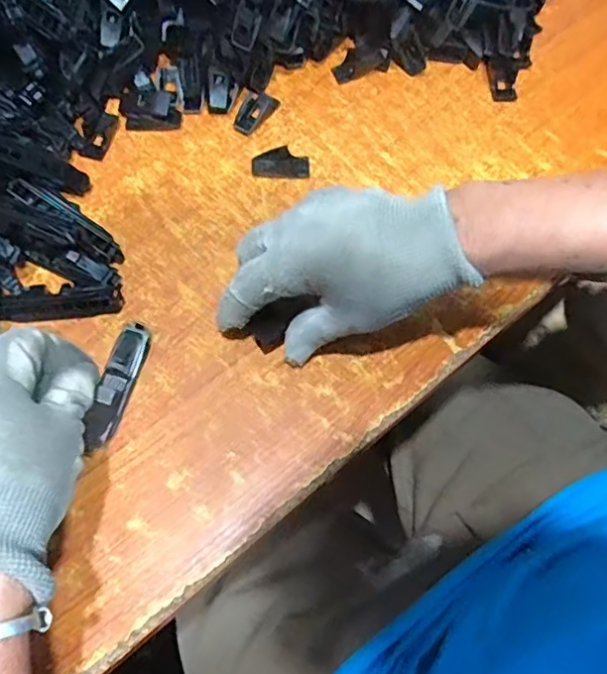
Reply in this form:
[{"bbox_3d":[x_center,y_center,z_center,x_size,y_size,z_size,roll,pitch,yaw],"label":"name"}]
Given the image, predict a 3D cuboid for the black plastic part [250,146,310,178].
[{"bbox_3d":[-0.016,-0.124,0.401,0.041,0.011,0.020,-6,66,-5],"label":"black plastic part"}]

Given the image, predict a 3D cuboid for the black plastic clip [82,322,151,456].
[{"bbox_3d":[-0.109,0.027,0.329,0.014,0.018,0.078,12,66,3],"label":"black plastic clip"}]

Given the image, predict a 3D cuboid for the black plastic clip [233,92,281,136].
[{"bbox_3d":[-0.036,-0.171,0.423,0.023,0.007,0.040,27,68,10],"label":"black plastic clip"}]

